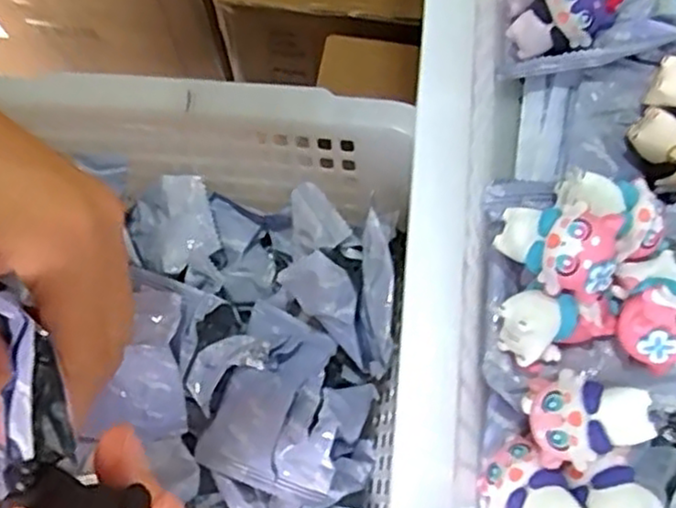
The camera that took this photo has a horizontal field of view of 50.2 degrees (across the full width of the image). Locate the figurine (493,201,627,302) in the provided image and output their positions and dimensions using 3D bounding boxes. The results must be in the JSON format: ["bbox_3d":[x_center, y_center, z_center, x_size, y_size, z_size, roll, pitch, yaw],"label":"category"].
[{"bbox_3d":[0.071,-0.004,0.231,0.036,0.020,0.027,31,77,9],"label":"figurine"}]

